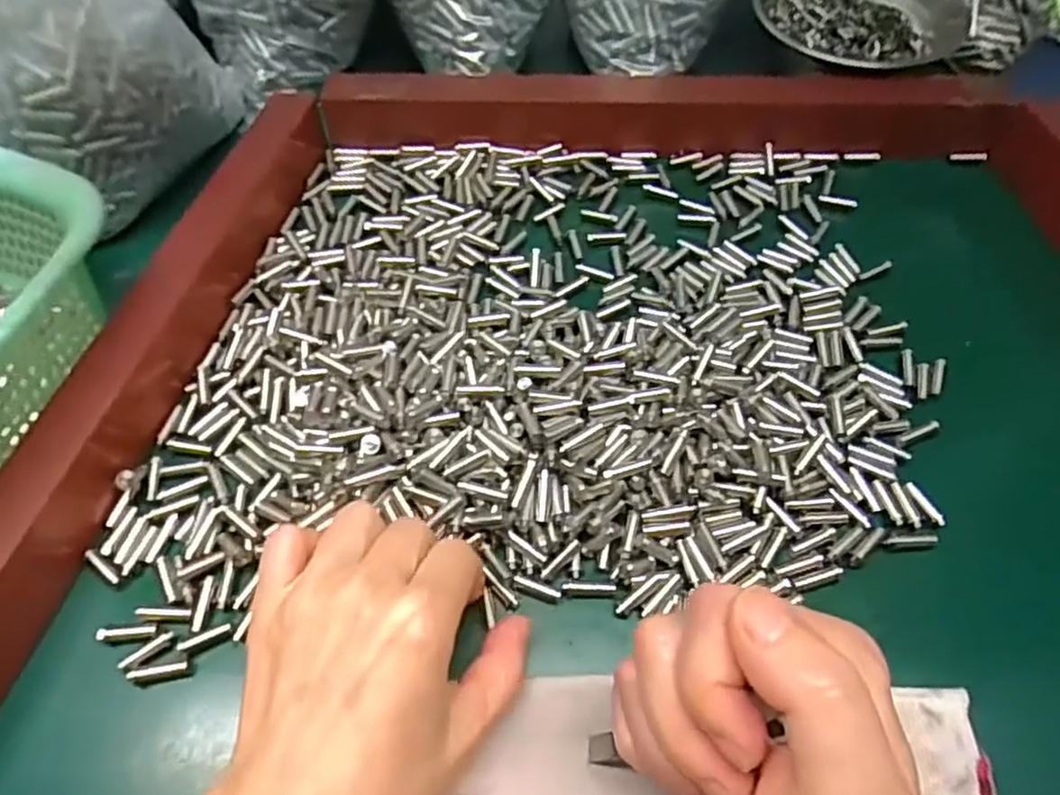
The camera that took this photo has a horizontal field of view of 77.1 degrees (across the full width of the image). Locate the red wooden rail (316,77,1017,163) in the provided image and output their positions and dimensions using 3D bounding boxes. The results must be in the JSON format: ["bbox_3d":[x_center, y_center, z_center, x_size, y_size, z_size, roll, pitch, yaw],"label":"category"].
[{"bbox_3d":[0.077,-0.171,0.398,0.393,0.034,0.038,1,59,0],"label":"red wooden rail"}]

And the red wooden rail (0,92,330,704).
[{"bbox_3d":[-0.178,-0.002,0.287,0.028,0.044,0.385,11,60,6],"label":"red wooden rail"}]

